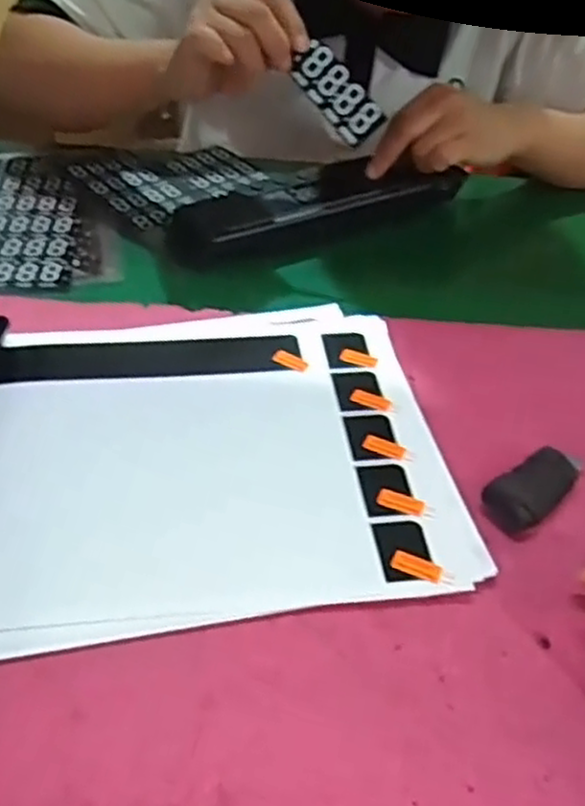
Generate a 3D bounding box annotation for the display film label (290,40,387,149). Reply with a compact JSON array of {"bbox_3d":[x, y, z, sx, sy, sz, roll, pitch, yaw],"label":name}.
[{"bbox_3d":[0.031,-0.213,0.517,0.070,0.031,0.004,49,9,-4],"label":"display film label"}]

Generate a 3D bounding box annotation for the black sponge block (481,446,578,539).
[{"bbox_3d":[0.126,0.046,0.390,0.056,0.015,0.028,-26,50,-30],"label":"black sponge block"}]

